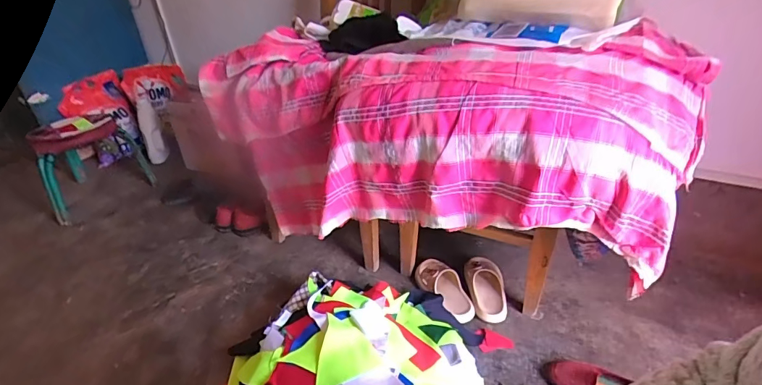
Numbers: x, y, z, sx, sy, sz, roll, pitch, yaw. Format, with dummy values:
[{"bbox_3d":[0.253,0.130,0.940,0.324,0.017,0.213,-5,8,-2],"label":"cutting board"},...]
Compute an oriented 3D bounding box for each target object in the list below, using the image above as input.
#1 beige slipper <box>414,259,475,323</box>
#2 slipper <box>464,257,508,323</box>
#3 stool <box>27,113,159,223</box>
[{"bbox_3d":[0.172,0.257,1.141,0.091,0.063,0.219,-17,35,-22],"label":"beige slipper"},{"bbox_3d":[0.283,0.254,1.143,0.102,0.064,0.207,-1,33,2],"label":"slipper"},{"bbox_3d":[-1.085,-0.133,1.584,0.340,0.285,0.333,-23,38,-29],"label":"stool"}]

